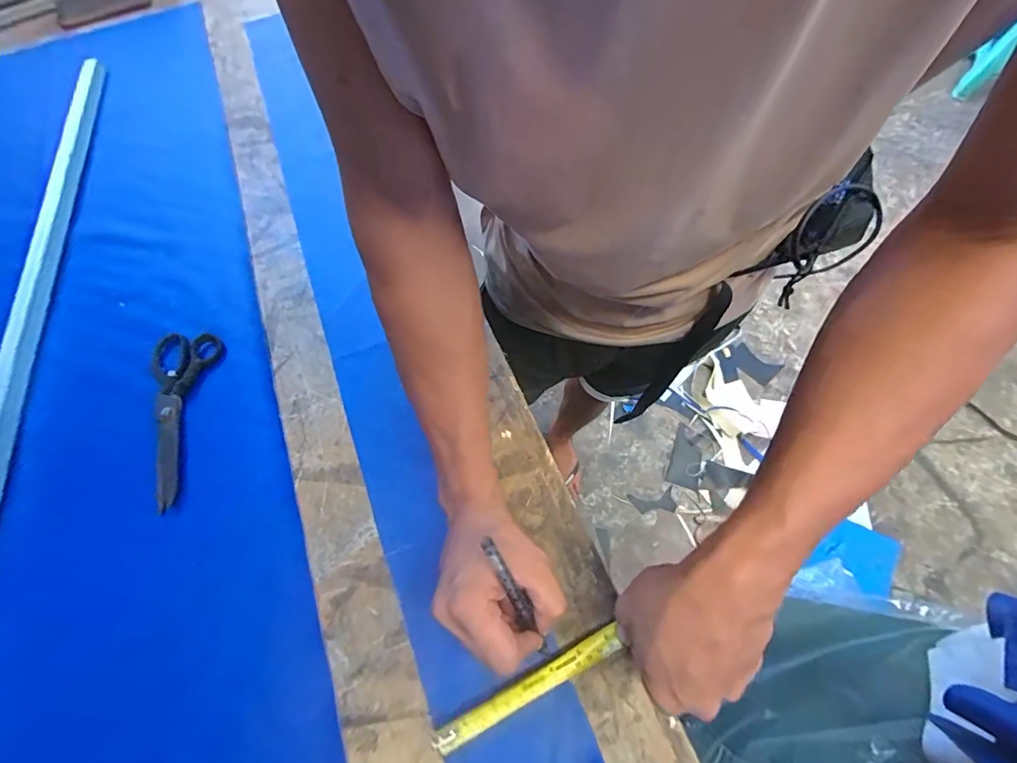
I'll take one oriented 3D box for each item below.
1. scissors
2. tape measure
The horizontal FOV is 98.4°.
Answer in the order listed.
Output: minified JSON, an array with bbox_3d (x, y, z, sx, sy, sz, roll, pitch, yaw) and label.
[{"bbox_3d":[-0.351,0.033,0.448,0.063,0.018,0.184,0,65,3],"label":"scissors"},{"bbox_3d":[0.017,0.237,0.339,0.156,0.007,0.019,-26,69,-9],"label":"tape measure"}]

